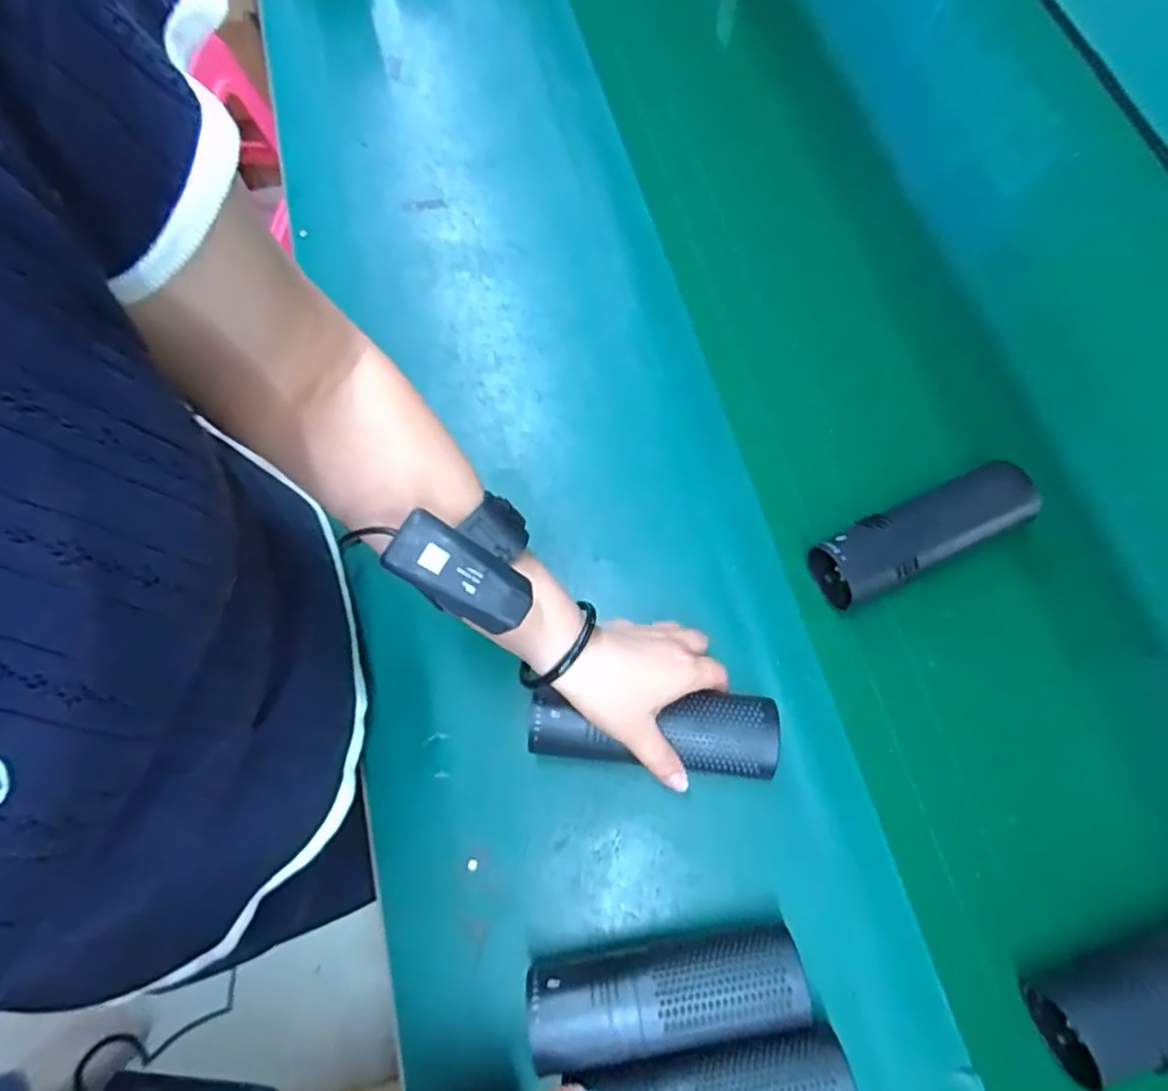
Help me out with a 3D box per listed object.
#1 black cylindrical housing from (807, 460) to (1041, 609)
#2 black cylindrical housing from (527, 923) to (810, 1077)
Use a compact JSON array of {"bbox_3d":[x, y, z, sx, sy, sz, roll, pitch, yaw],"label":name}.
[{"bbox_3d":[0.254,-0.005,0.493,0.171,0.056,0.048,-24,71,-6],"label":"black cylindrical housing"},{"bbox_3d":[0.049,0.273,0.393,0.163,0.056,0.057,-8,70,0],"label":"black cylindrical housing"}]

